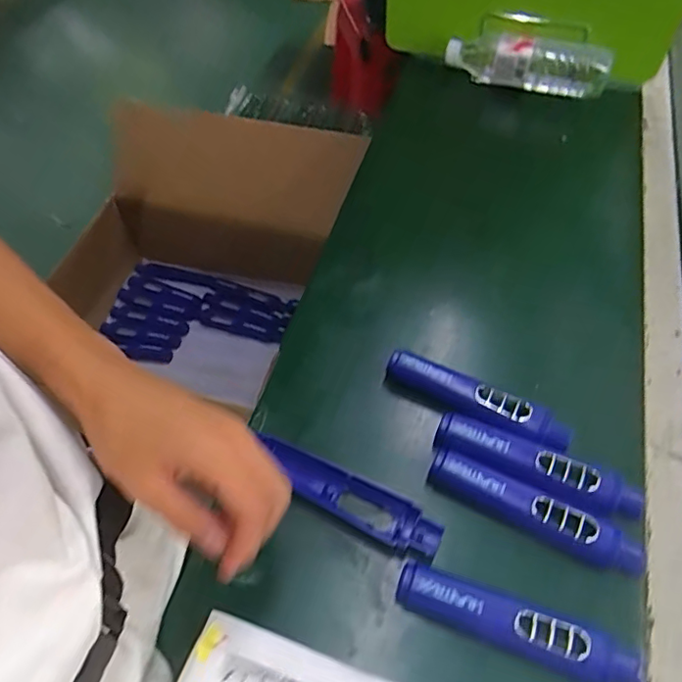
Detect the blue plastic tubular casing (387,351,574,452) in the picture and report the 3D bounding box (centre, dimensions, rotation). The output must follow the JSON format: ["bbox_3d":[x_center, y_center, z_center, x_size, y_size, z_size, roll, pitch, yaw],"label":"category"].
[{"bbox_3d":[0.124,0.054,0.511,0.170,0.029,0.029,22,58,16],"label":"blue plastic tubular casing"}]

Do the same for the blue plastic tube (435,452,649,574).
[{"bbox_3d":[0.155,0.138,0.450,0.170,0.031,0.035,22,58,16],"label":"blue plastic tube"}]

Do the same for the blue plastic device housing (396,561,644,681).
[{"bbox_3d":[0.125,0.205,0.399,0.171,0.026,0.034,15,56,12],"label":"blue plastic device housing"}]

